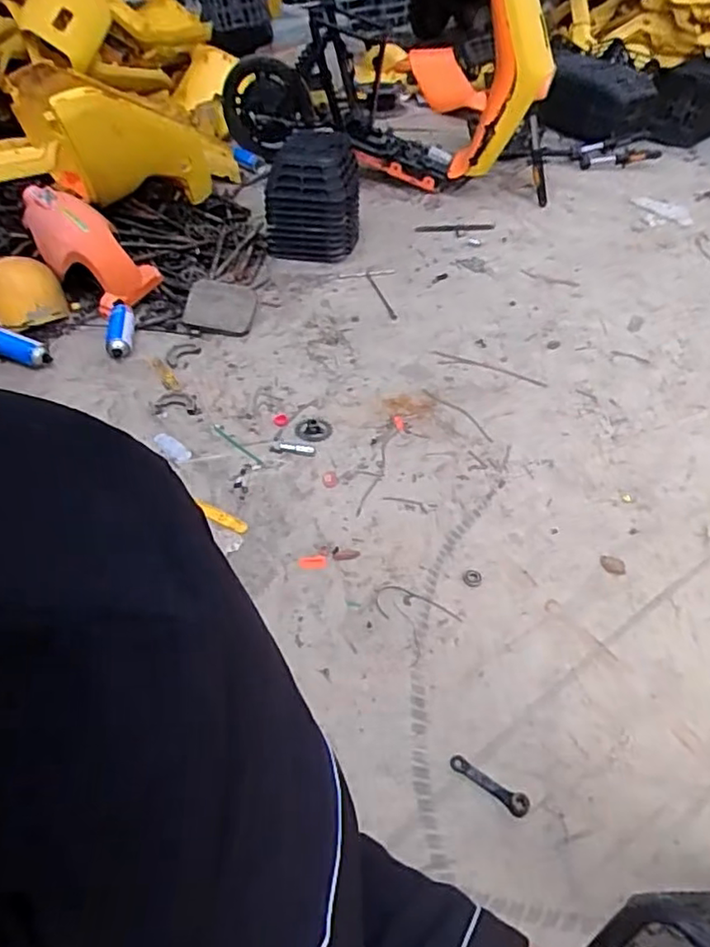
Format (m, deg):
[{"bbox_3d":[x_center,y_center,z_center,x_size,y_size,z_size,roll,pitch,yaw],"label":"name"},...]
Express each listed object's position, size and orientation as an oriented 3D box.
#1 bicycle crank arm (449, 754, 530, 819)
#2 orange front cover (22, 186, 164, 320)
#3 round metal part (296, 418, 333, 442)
[{"bbox_3d":[0.199,0.457,0.933,0.125,0.015,0.032,29,52,24],"label":"bicycle crank arm"},{"bbox_3d":[-0.694,-0.577,1.628,0.355,0.125,0.170,41,47,-14],"label":"orange front cover"},{"bbox_3d":[-0.091,-0.098,1.434,0.082,0.009,0.070,-17,48,-18],"label":"round metal part"}]

